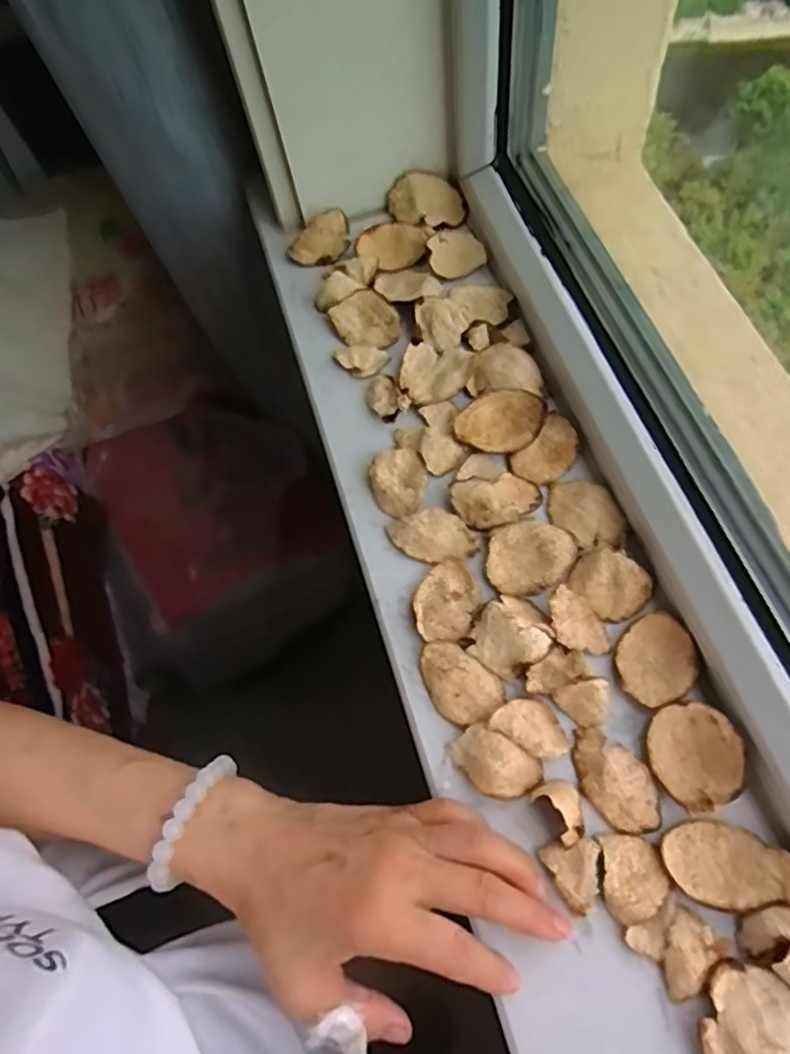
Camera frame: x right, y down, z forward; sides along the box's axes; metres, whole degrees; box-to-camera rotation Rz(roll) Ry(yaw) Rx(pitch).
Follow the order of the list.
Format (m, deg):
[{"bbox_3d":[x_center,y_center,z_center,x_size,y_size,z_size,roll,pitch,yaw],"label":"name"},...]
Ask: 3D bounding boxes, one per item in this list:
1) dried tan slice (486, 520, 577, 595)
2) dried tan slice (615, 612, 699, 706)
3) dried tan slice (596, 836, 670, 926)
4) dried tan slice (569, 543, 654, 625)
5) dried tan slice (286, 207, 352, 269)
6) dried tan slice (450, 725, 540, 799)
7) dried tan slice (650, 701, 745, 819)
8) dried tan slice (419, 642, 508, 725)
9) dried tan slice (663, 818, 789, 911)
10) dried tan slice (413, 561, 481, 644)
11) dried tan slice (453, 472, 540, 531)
[{"bbox_3d":[0.079,0.017,0.386,0.050,0.012,0.040,-8,67,-1],"label":"dried tan slice"},{"bbox_3d":[0.139,0.070,0.353,0.039,0.012,0.048,-4,67,0],"label":"dried tan slice"},{"bbox_3d":[0.113,0.166,0.312,0.030,0.005,0.036,-5,67,0],"label":"dried tan slice"},{"bbox_3d":[0.120,0.031,0.368,0.042,0.013,0.033,39,74,17],"label":"dried tan slice"},{"bbox_3d":[-0.058,-0.218,0.507,0.051,0.008,0.034,-27,99,14],"label":"dried tan slice"},{"bbox_3d":[0.051,0.121,0.338,0.045,0.009,0.028,29,71,13],"label":"dried tan slice"},{"bbox_3d":[0.149,0.112,0.327,0.041,0.015,0.046,-30,69,-10],"label":"dried tan slice"},{"bbox_3d":[0.034,0.085,0.361,0.049,0.009,0.033,41,74,17],"label":"dried tan slice"},{"bbox_3d":[0.159,0.157,0.307,0.058,0.012,0.036,0,67,2],"label":"dried tan slice"},{"bbox_3d":[0.030,0.043,0.381,0.035,0.006,0.048,24,70,12],"label":"dried tan slice"},{"bbox_3d":[0.062,-0.018,0.398,0.053,0.016,0.034,-10,67,-2],"label":"dried tan slice"}]

